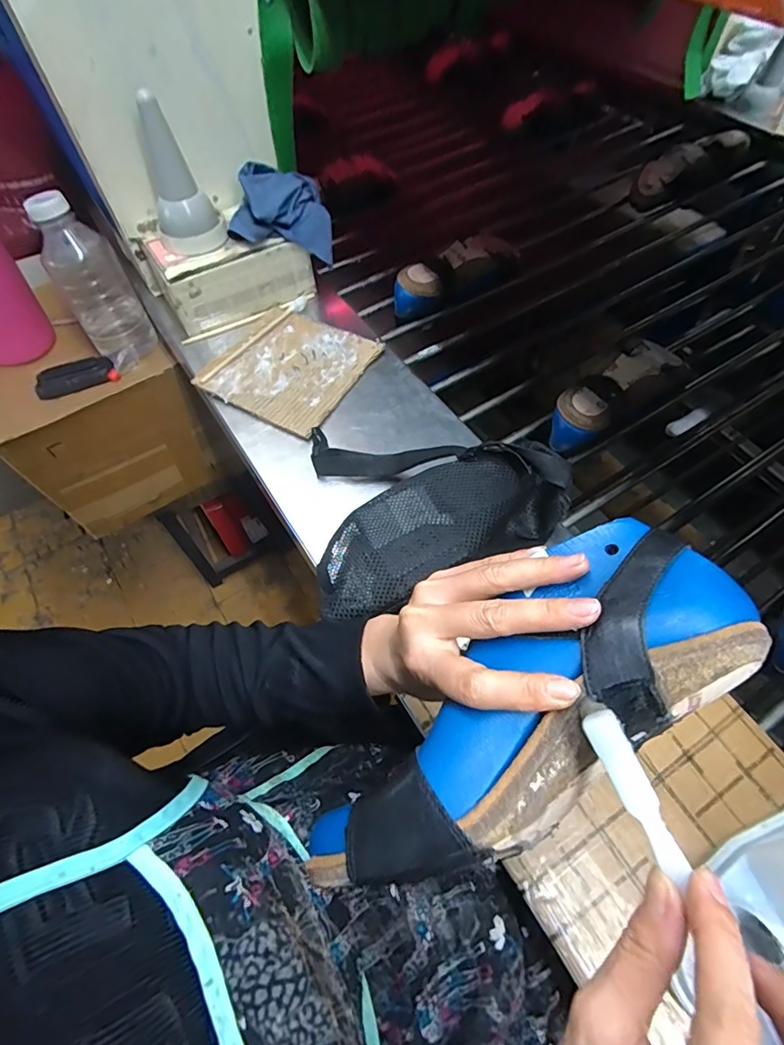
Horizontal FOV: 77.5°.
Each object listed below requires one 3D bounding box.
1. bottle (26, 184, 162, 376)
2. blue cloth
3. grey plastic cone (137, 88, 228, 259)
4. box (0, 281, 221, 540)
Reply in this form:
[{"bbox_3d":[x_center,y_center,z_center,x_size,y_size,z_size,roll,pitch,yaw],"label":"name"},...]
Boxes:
[{"bbox_3d":[-0.411,-0.324,0.686,0.090,0.205,0.093,-32,64,-17],"label":"bottle"},{"bbox_3d":[-0.146,-0.400,0.634,0.124,0.085,0.089,-10,60,-5],"label":"blue cloth"},{"bbox_3d":[-0.251,-0.398,0.566,0.076,0.133,0.079,-19,61,-10],"label":"grey plastic cone"},{"bbox_3d":[-0.533,-0.187,0.871,0.297,0.299,0.274,-33,64,-17],"label":"box"}]

